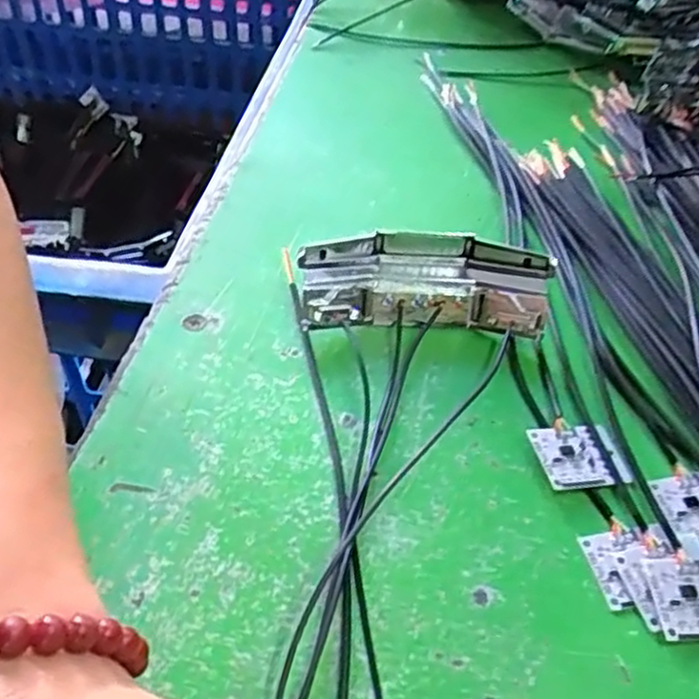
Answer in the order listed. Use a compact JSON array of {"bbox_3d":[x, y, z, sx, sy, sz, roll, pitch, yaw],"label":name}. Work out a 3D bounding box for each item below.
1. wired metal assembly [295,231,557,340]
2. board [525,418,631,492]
[{"bbox_3d":[0.030,-0.025,0.302,0.097,0.029,0.034,3,46,0],"label":"wired metal assembly"},{"bbox_3d":[0.081,0.037,0.264,0.031,0.006,0.026,-8,47,-10],"label":"board"}]

